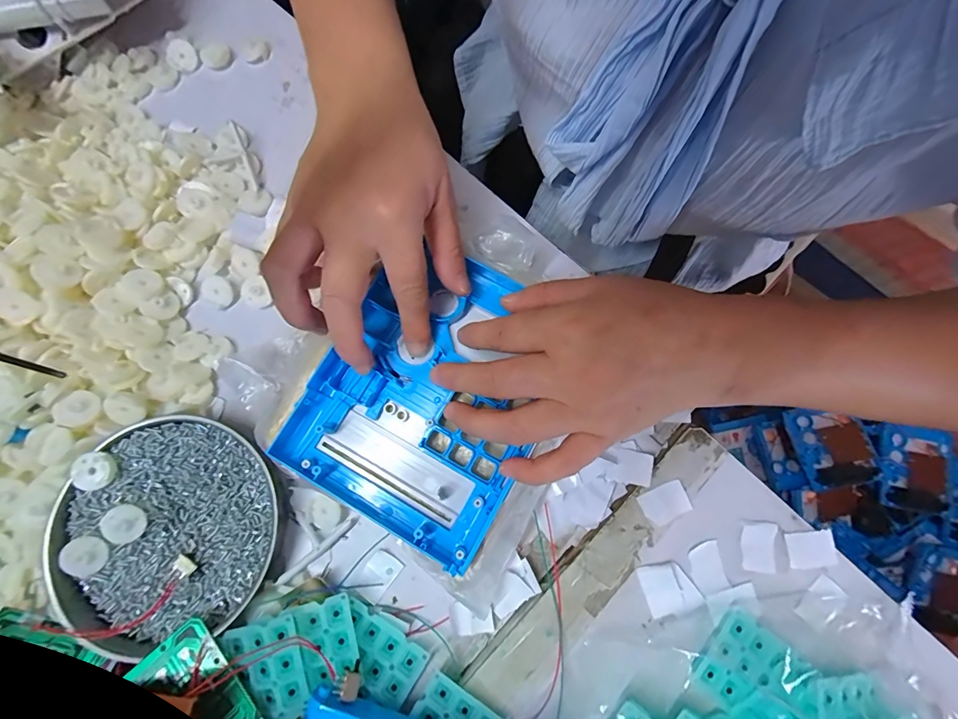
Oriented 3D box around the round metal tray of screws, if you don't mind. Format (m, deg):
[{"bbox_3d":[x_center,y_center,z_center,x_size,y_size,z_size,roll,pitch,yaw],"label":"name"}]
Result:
[{"bbox_3d":[-0.200,0.106,0.251,0.130,0.022,0.126,0,78,0],"label":"round metal tray of screws"}]

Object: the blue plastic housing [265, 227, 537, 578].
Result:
[{"bbox_3d":[-0.030,0.020,0.249,0.130,0.022,0.163,26,76,6],"label":"blue plastic housing"}]

